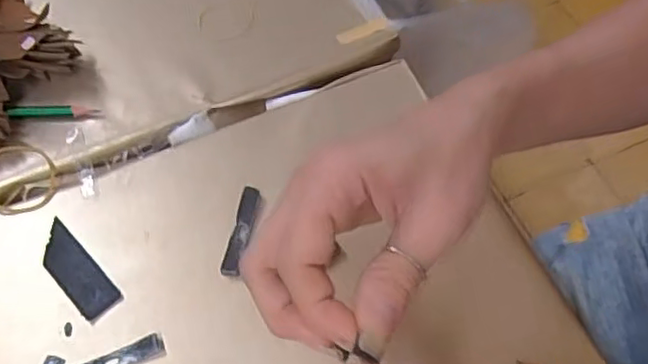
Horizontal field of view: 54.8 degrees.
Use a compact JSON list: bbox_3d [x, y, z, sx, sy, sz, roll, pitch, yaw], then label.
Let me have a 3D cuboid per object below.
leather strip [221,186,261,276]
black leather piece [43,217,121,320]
[{"bbox_3d":[-0.048,0.028,0.360,0.011,0.004,0.054,10,60,6],"label":"leather strip"},{"bbox_3d":[-0.141,0.049,0.350,0.023,0.004,0.063,-40,67,-20],"label":"black leather piece"}]

